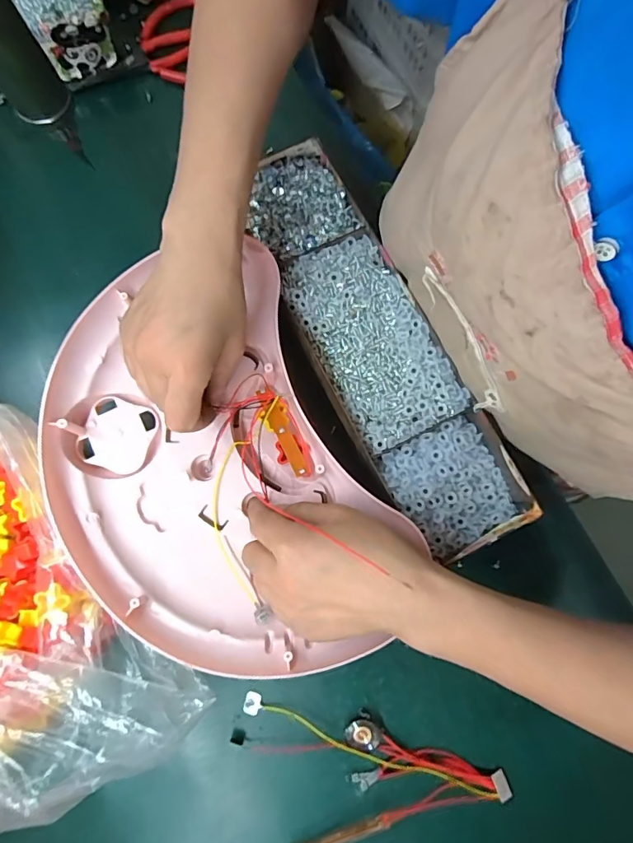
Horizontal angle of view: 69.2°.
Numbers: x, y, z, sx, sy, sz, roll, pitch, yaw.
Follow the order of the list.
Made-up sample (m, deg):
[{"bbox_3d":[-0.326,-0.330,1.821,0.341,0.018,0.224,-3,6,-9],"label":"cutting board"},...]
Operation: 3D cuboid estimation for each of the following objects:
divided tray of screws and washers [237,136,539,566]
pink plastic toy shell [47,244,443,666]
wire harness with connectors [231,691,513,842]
[{"bbox_3d":[0.046,-0.069,0.393,0.099,0.031,0.372,-26,79,-6],"label":"divided tray of screws and washers"},{"bbox_3d":[-0.079,0.037,0.355,0.223,0.048,0.317,-26,79,-6],"label":"pink plastic toy shell"},{"bbox_3d":[0.038,0.280,0.346,0.208,0.017,0.095,11,78,2],"label":"wire harness with connectors"}]

